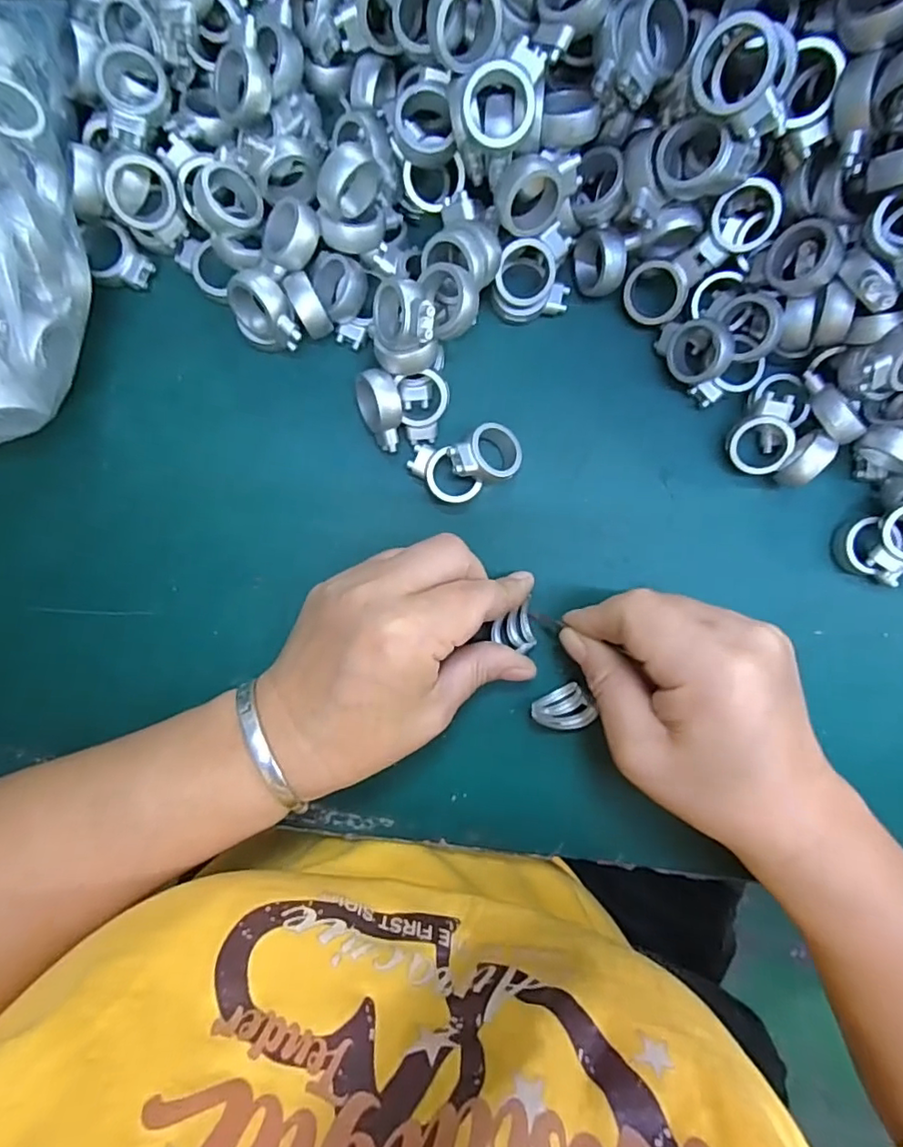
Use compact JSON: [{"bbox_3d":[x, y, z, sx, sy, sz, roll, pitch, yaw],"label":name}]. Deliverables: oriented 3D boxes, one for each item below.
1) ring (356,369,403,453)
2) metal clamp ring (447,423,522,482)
[{"bbox_3d":[-0.030,-0.070,0.248,0.019,0.018,0.032,-12,94,0],"label":"ring"},{"bbox_3d":[0.014,-0.051,0.247,0.034,0.011,0.023,-22,91,-25],"label":"metal clamp ring"}]

